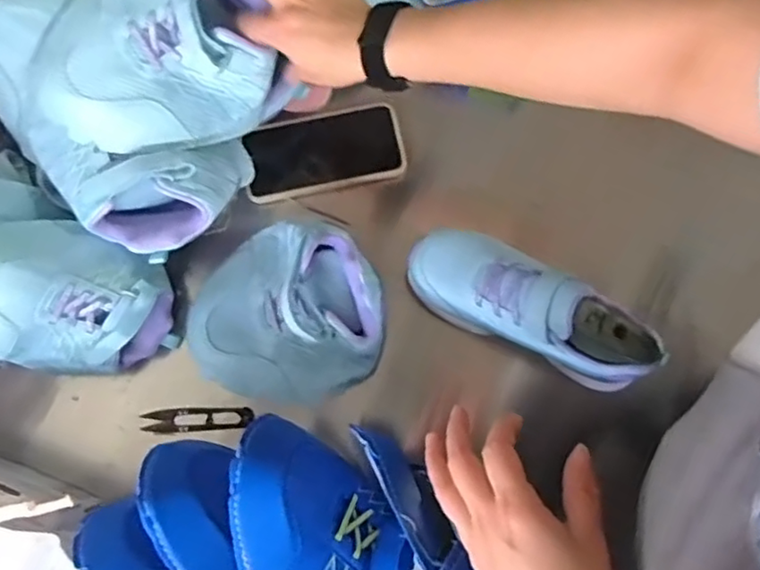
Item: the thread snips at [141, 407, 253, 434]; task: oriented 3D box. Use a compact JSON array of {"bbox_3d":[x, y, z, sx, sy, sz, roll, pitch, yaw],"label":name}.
[{"bbox_3d":[-0.170,0.126,0.572,0.104,0.011,0.021,-4,78,0],"label":"thread snips"}]

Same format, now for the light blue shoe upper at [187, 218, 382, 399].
[{"bbox_3d":[-0.086,0.021,0.555,0.174,0.063,0.158,4,78,2],"label":"light blue shoe upper"}]

